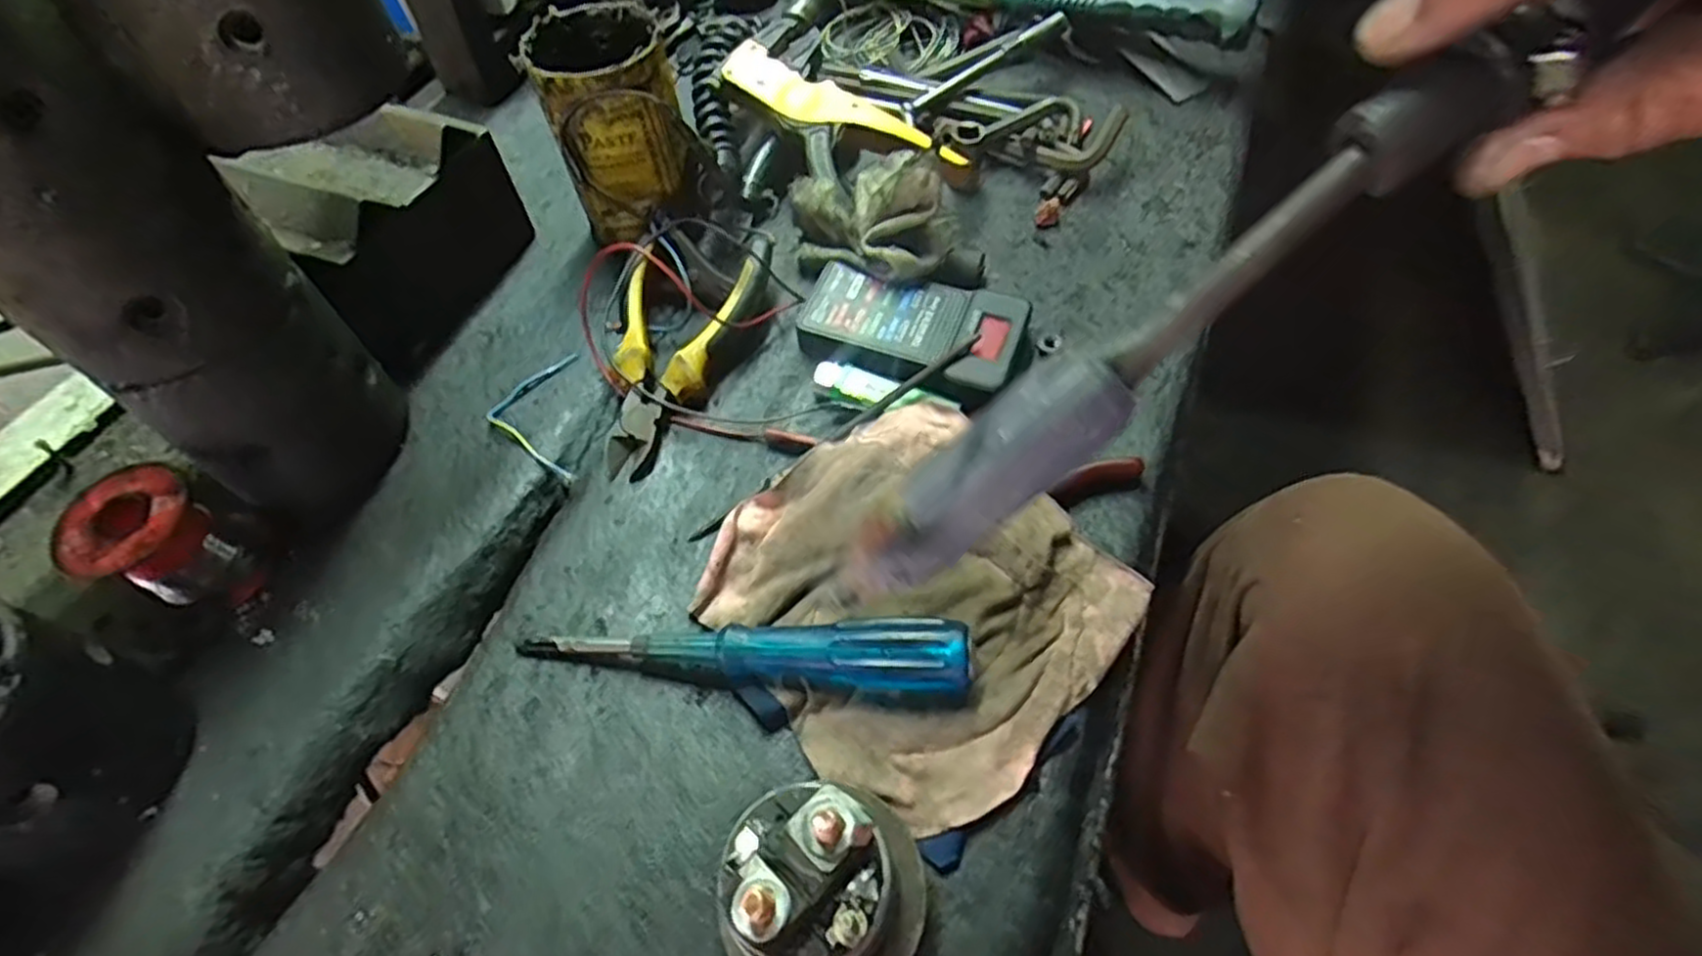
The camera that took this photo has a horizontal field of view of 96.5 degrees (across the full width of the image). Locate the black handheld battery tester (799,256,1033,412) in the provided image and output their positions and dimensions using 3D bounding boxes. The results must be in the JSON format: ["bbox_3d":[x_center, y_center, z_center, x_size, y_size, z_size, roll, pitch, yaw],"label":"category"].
[{"bbox_3d":[0.035,-0.080,0.417,0.120,0.021,0.074,21,61,15],"label":"black handheld battery tester"}]

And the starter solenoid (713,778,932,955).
[{"bbox_3d":[-0.004,0.128,0.237,0.059,0.104,0.057,-1,58,2],"label":"starter solenoid"}]

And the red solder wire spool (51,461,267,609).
[{"bbox_3d":[-0.298,0.030,0.332,0.049,0.054,0.047,-1,58,2],"label":"red solder wire spool"}]

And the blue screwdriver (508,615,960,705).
[{"bbox_3d":[-0.044,0.076,0.314,0.184,0.033,0.027,0,58,3],"label":"blue screwdriver"}]

